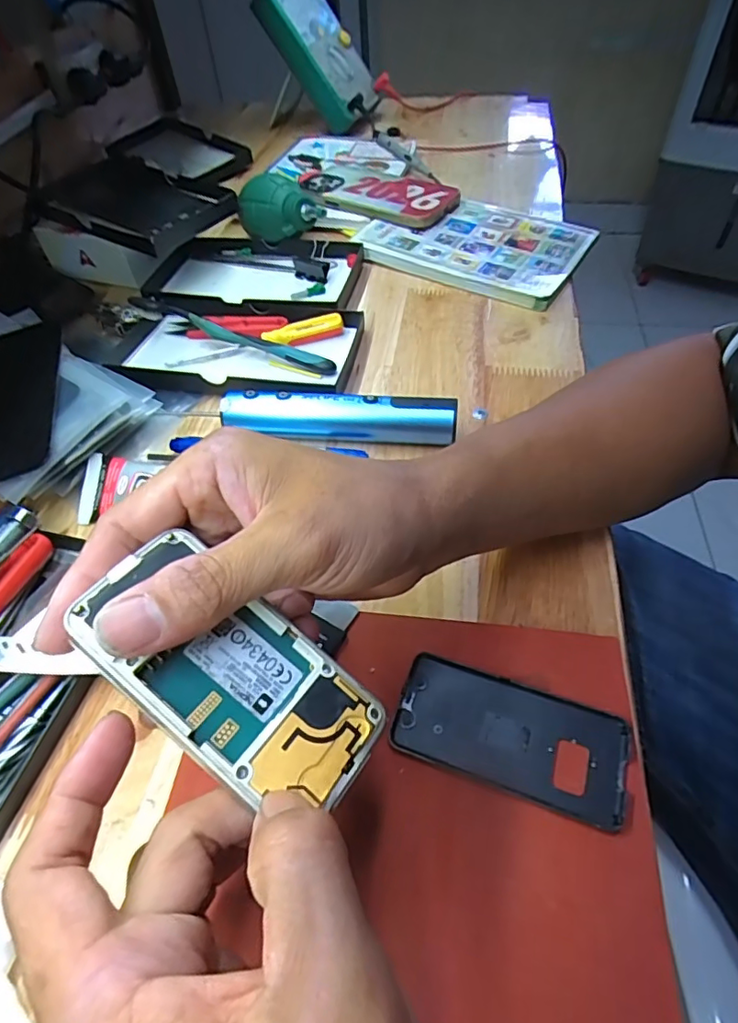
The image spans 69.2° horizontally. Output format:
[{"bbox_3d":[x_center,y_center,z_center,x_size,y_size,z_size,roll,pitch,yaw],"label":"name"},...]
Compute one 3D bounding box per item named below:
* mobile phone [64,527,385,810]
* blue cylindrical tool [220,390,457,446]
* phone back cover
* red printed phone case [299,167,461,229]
[{"bbox_3d":[-0.043,0.051,0.169,0.097,0.008,0.047,39,56,6],"label":"mobile phone"},{"bbox_3d":[-0.020,-0.062,0.350,0.149,0.028,0.021,5,52,5],"label":"blue cylindrical tool"},{"bbox_3d":[0.061,0.096,0.232,0.096,0.004,0.047,16,54,14],"label":"phone back cover"},{"bbox_3d":[0.006,-0.339,0.565,0.174,0.013,0.087,26,67,24],"label":"red printed phone case"}]

